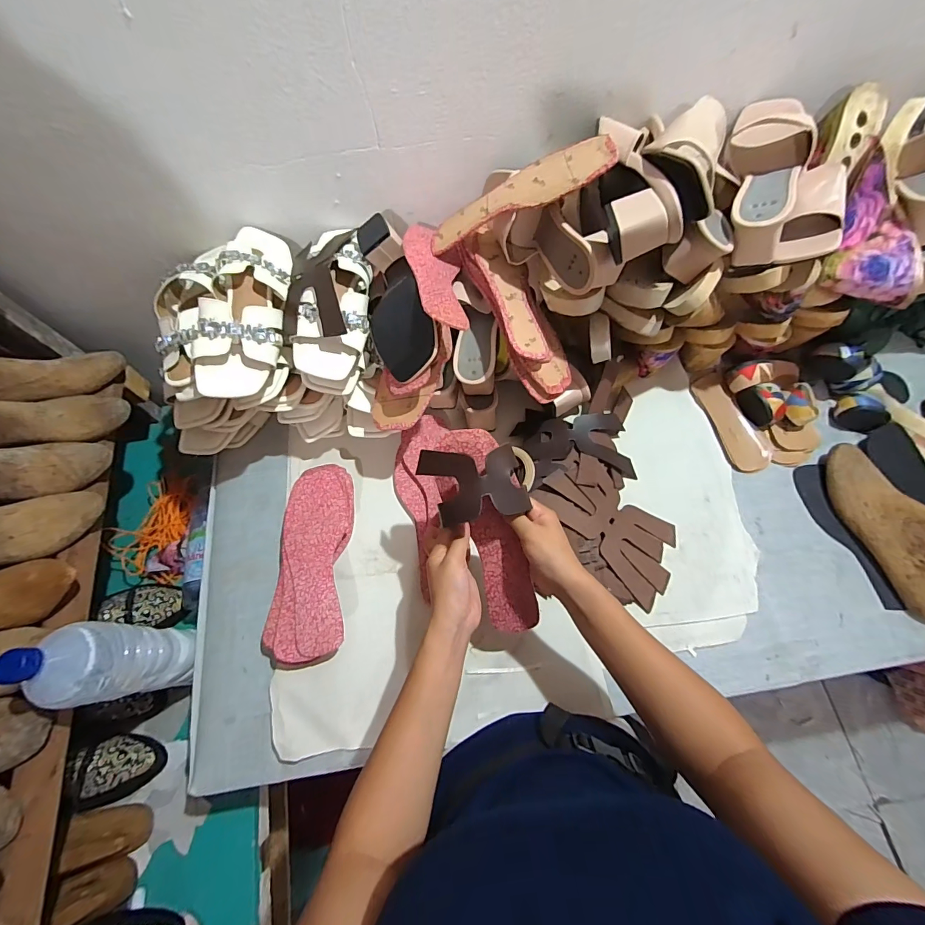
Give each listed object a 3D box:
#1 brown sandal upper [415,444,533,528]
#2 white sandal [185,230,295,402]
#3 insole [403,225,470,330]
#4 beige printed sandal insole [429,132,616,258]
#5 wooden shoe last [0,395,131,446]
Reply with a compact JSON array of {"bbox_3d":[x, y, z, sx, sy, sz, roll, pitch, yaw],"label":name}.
[{"bbox_3d":[0.009,0.021,0.427,0.115,0.046,0.073,0,67,3],"label":"brown sandal upper"},{"bbox_3d":[-0.277,-0.206,0.524,0.093,0.057,0.268,-4,67,1],"label":"white sandal"},{"bbox_3d":[-0.032,-0.242,0.526,0.073,0.009,0.227,6,49,-29],"label":"insole"},{"bbox_3d":[0.062,-0.321,0.498,0.235,0.011,0.082,-5,63,35],"label":"beige printed sandal insole"},{"bbox_3d":[-0.589,-0.058,0.589,0.189,0.057,0.058,-12,65,-25],"label":"wooden shoe last"}]

